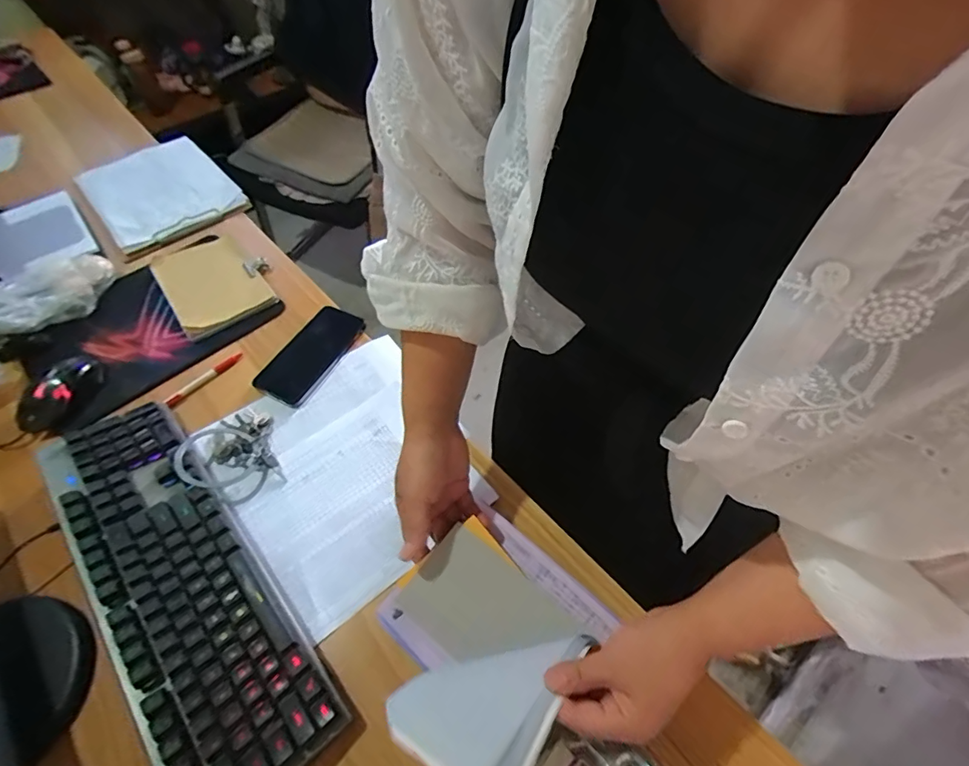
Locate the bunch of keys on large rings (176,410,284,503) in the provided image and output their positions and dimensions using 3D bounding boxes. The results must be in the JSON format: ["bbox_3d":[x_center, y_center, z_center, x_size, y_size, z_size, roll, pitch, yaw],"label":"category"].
[{"bbox_3d":[-0.299,0.080,0.562,0.097,0.039,0.122,-19,56,-12],"label":"bunch of keys on large rings"}]

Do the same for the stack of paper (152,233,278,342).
[{"bbox_3d":[-0.412,-0.162,0.735,0.141,0.025,0.200,-32,60,-20],"label":"stack of paper"}]

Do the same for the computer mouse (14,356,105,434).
[{"bbox_3d":[-0.543,0.012,0.615,0.059,0.037,0.111,23,58,16],"label":"computer mouse"}]

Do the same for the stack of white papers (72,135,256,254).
[{"bbox_3d":[-0.596,-0.357,0.878,0.214,0.019,0.309,-37,60,-21],"label":"stack of white papers"}]

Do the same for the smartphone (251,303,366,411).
[{"bbox_3d":[-0.236,-0.040,0.658,0.077,0.014,0.157,22,58,16],"label":"smartphone"}]

